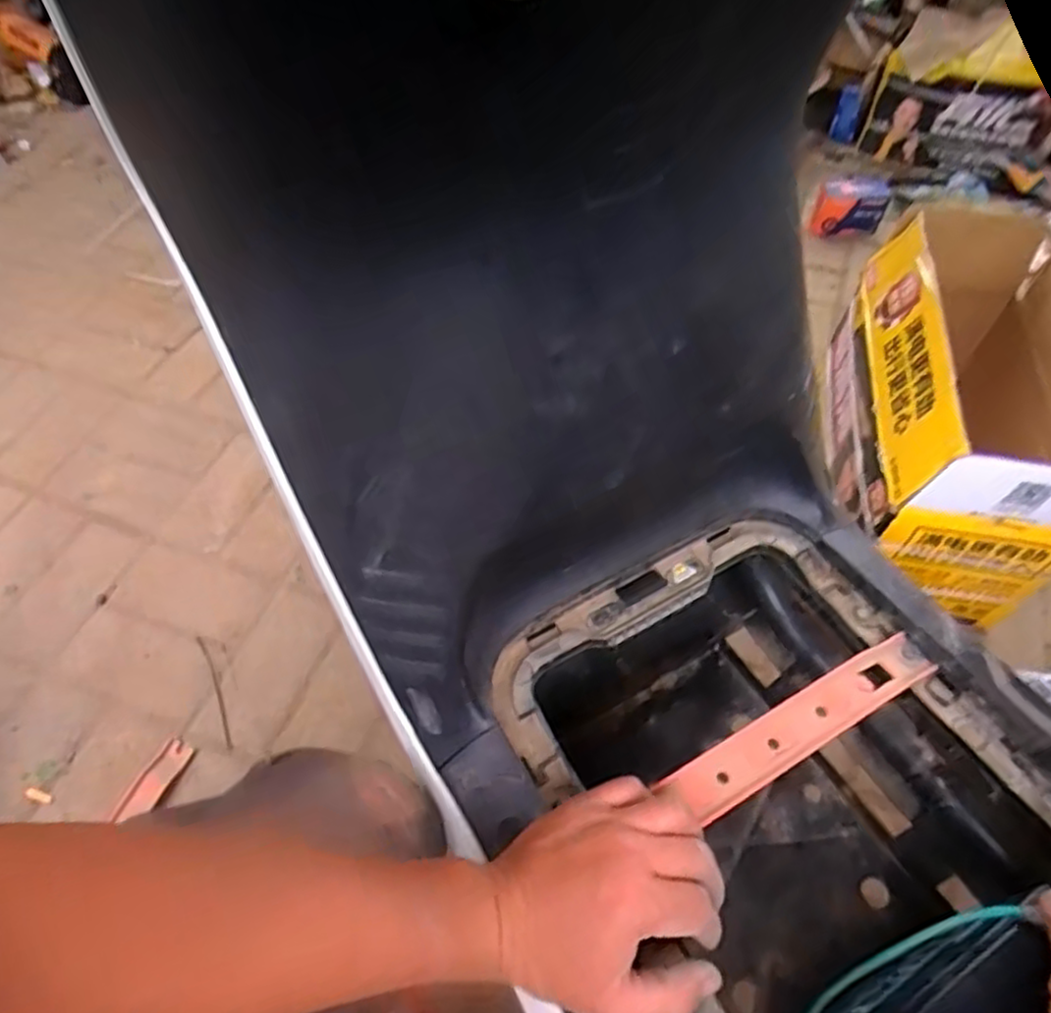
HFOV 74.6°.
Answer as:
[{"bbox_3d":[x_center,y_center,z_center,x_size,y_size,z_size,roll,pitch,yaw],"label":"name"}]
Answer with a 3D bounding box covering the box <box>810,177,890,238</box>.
[{"bbox_3d":[0.591,-0.543,1.263,0.125,0.090,0.078,-1,55,0],"label":"box"}]

